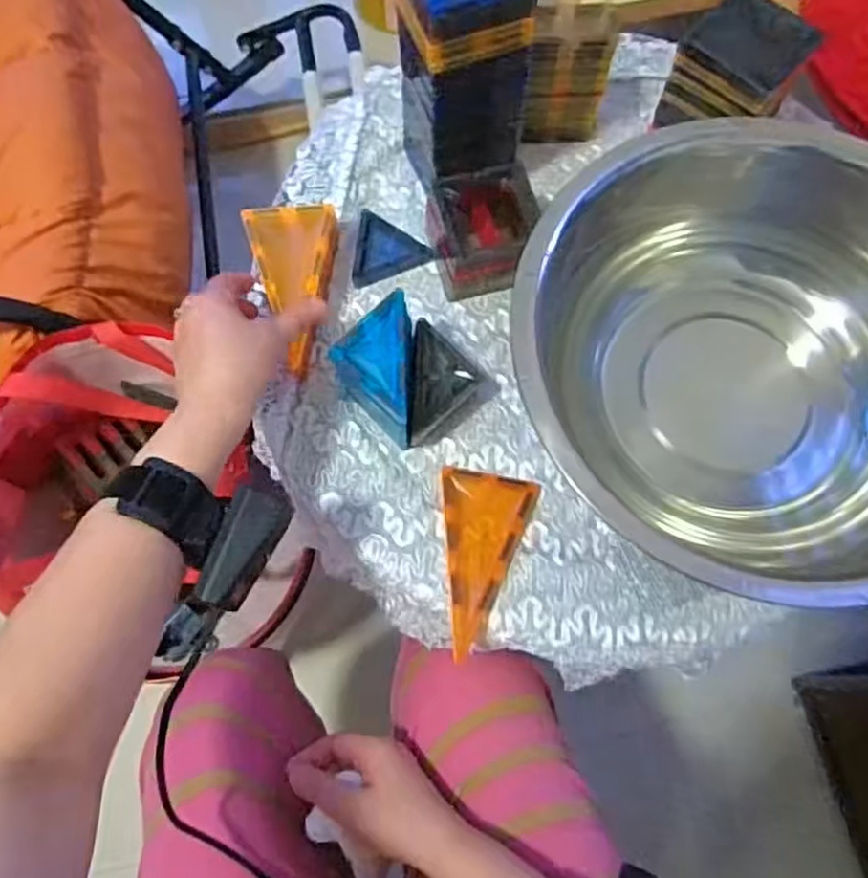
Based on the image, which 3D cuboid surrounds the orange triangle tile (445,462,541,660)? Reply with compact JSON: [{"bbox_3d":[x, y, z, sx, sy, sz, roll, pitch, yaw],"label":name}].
[{"bbox_3d":[0.035,0.088,0.515,0.068,0.010,0.134,8,65,2],"label":"orange triangle tile"}]

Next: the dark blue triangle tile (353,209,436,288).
[{"bbox_3d":[-0.046,-0.170,0.613,0.069,0.008,0.069,-22,73,-8],"label":"dark blue triangle tile"}]

